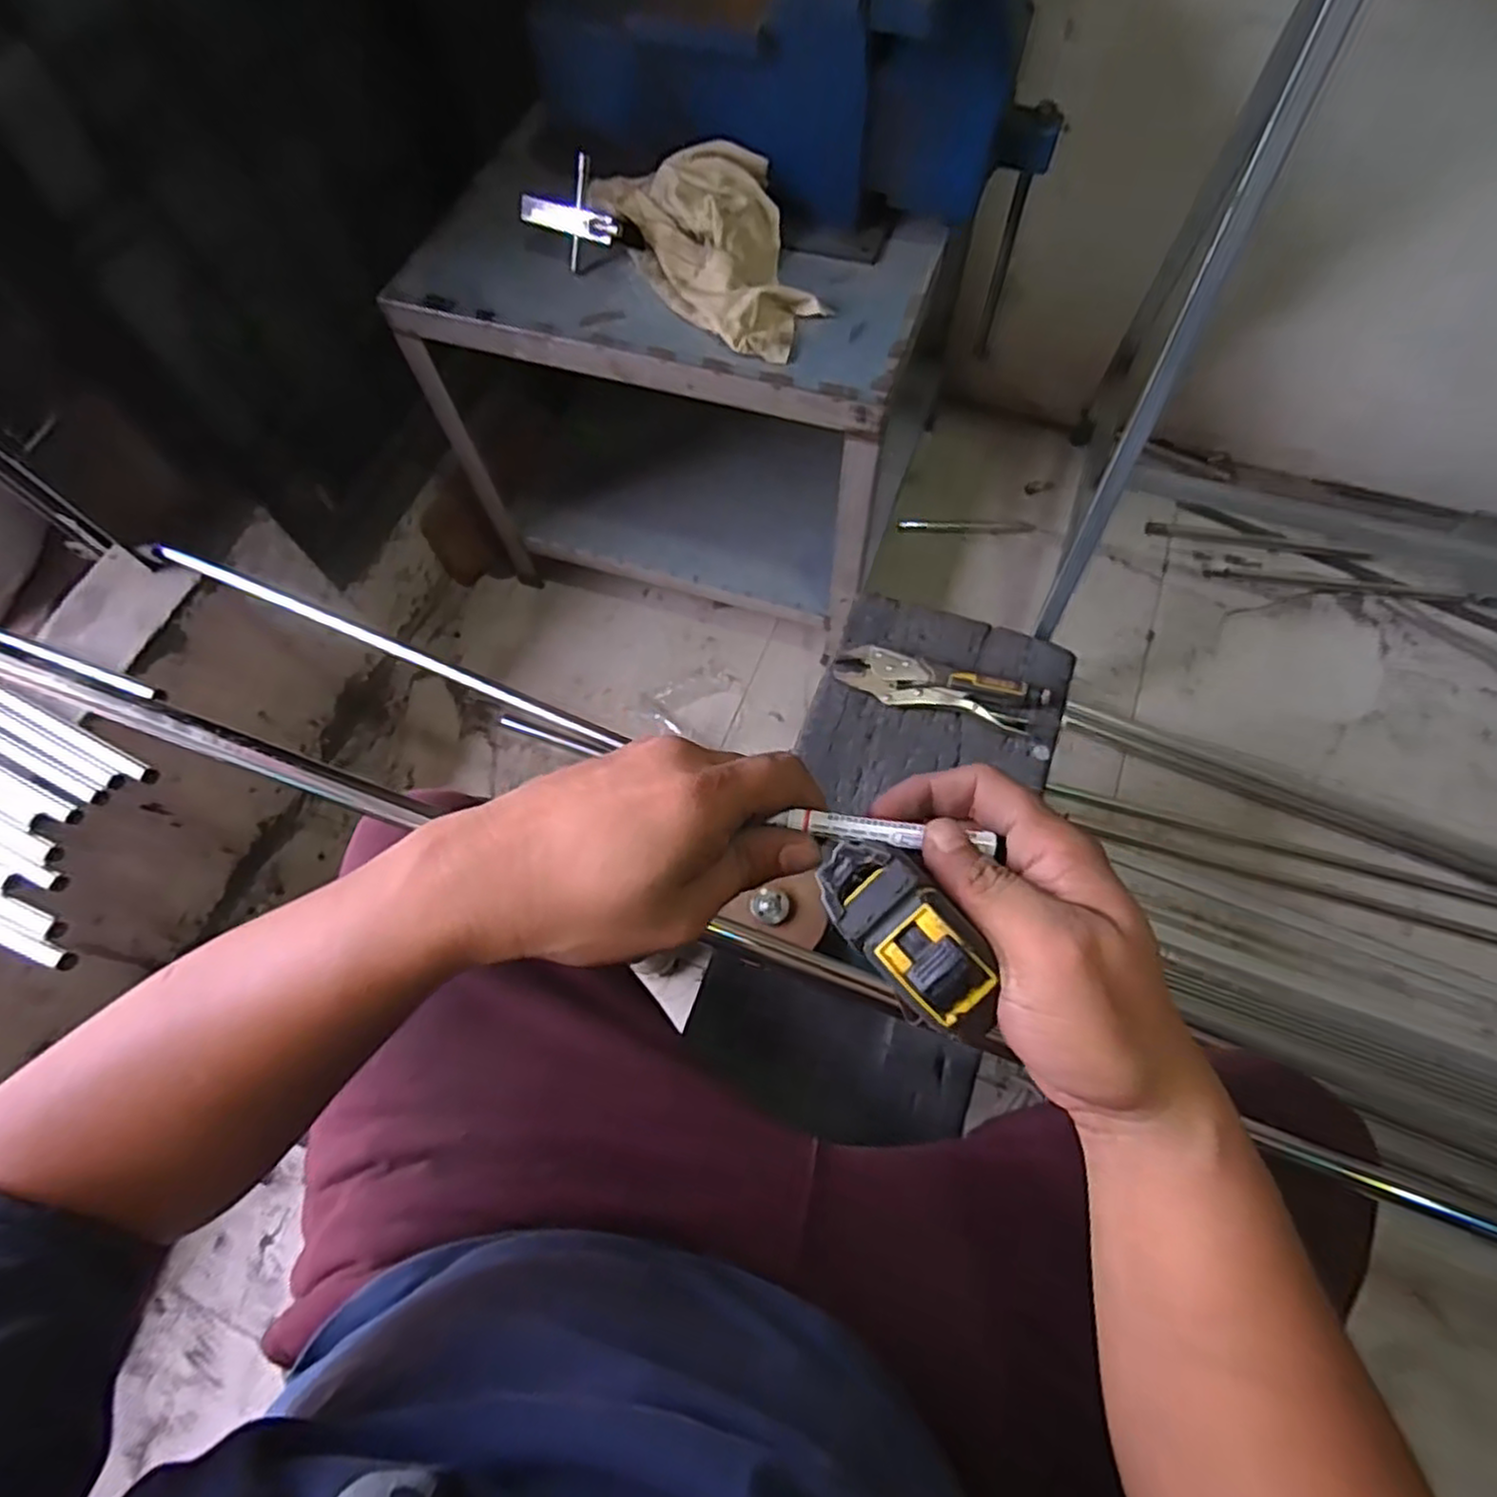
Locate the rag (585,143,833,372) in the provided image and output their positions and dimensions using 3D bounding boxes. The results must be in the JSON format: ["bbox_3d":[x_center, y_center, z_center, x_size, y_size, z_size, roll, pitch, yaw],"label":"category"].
[{"bbox_3d":[-0.035,-0.573,0.833,0.164,0.080,0.325,-33,68,-11],"label":"rag"}]

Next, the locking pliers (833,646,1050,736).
[{"bbox_3d":[0.197,-0.065,0.782,0.211,0.023,0.052,17,68,10],"label":"locking pliers"}]

